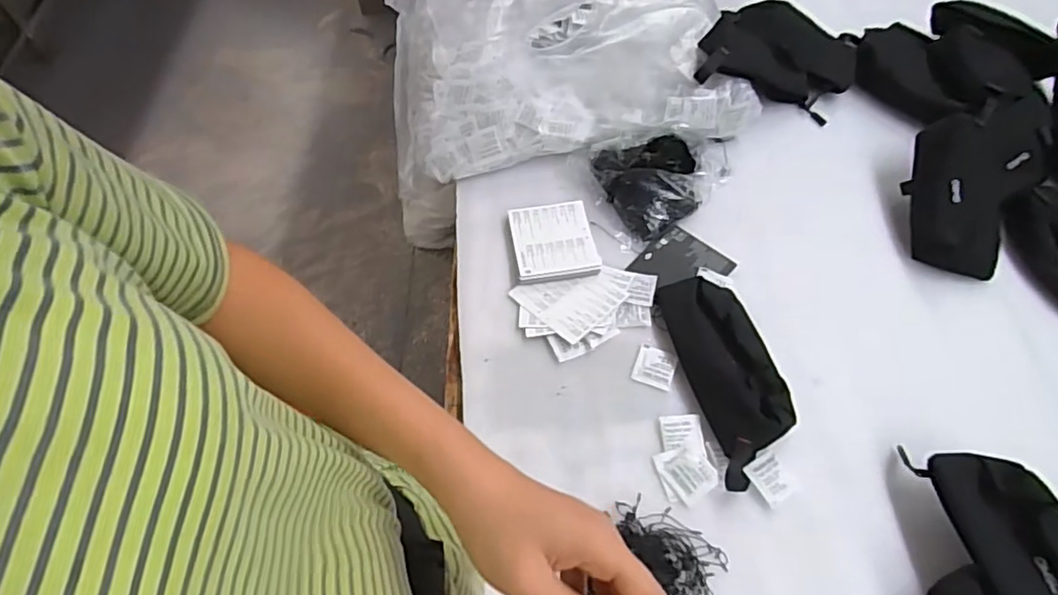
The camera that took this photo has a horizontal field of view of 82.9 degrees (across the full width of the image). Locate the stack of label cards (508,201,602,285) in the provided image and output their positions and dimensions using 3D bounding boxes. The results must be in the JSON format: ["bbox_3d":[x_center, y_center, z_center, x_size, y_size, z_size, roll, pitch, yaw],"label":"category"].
[{"bbox_3d":[0.028,-0.062,0.682,0.091,0.014,0.104,-8,58,-3],"label":"stack of label cards"}]

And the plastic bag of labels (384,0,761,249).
[{"bbox_3d":[0.038,-0.316,0.805,0.450,0.095,0.350,-8,58,-3],"label":"plastic bag of labels"}]

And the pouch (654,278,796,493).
[{"bbox_3d":[0.195,0.069,0.584,0.082,0.037,0.218,-7,58,-7],"label":"pouch"}]

